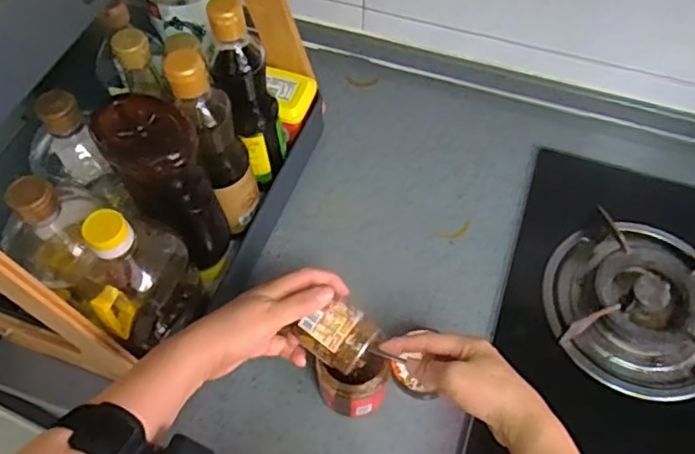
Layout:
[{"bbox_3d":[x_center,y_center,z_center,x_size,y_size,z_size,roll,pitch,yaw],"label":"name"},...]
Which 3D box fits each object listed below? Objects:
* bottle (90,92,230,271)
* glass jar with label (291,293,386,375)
[{"bbox_3d":[-0.173,-0.039,0.571,0.075,0.195,0.089,-33,64,-17],"label":"bottle"},{"bbox_3d":[-0.008,0.095,0.518,0.055,0.041,0.051,37,67,20],"label":"glass jar with label"}]

